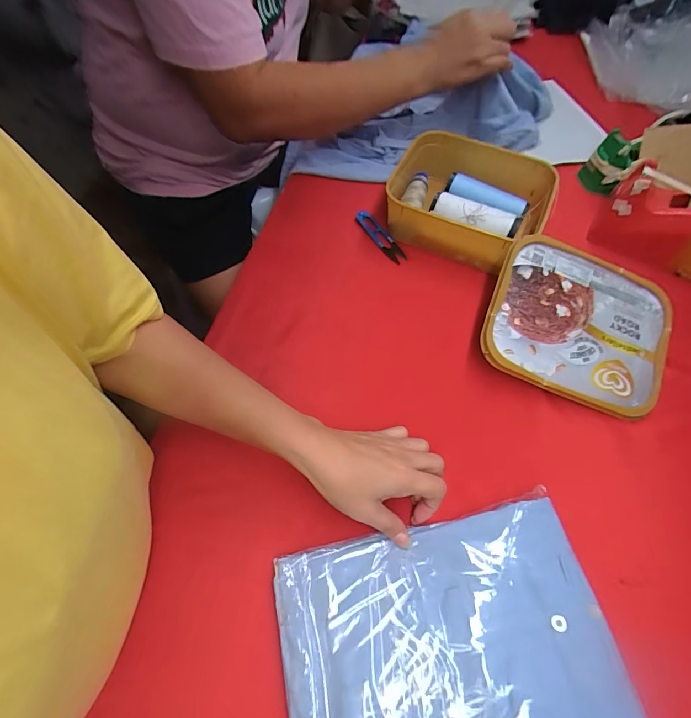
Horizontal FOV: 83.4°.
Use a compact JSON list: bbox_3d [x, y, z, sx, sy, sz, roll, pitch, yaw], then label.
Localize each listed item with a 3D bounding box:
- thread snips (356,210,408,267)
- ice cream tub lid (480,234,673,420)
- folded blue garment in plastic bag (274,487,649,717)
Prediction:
[{"bbox_3d":[0.048,-0.167,0.528,0.022,0.011,0.102,-27,67,-18],"label":"thread snips"},{"bbox_3d":[0.255,-0.039,0.423,0.195,0.009,0.168,24,77,0],"label":"ice cream tub lid"},{"bbox_3d":[0.080,0.235,0.284,0.244,0.024,0.210,-10,61,-6],"label":"folded blue garment in plastic bag"}]

